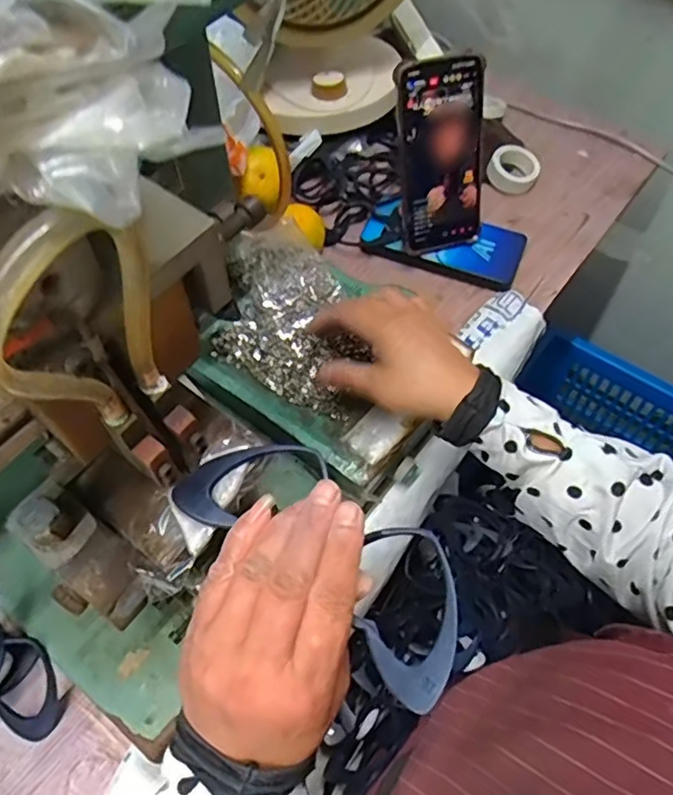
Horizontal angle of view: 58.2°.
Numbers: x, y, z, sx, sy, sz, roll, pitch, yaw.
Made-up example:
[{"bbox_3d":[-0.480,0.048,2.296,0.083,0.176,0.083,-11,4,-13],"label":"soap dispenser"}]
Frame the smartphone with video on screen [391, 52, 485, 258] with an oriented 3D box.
[{"bbox_3d":[0.096,-0.217,0.551,0.078,0.169,0.011,-15,39,-7],"label":"smartphone with video on screen"}]

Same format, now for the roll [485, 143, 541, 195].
[{"bbox_3d":[0.197,-0.253,0.670,0.053,0.022,0.058,1,60,-1],"label":"roll"}]

